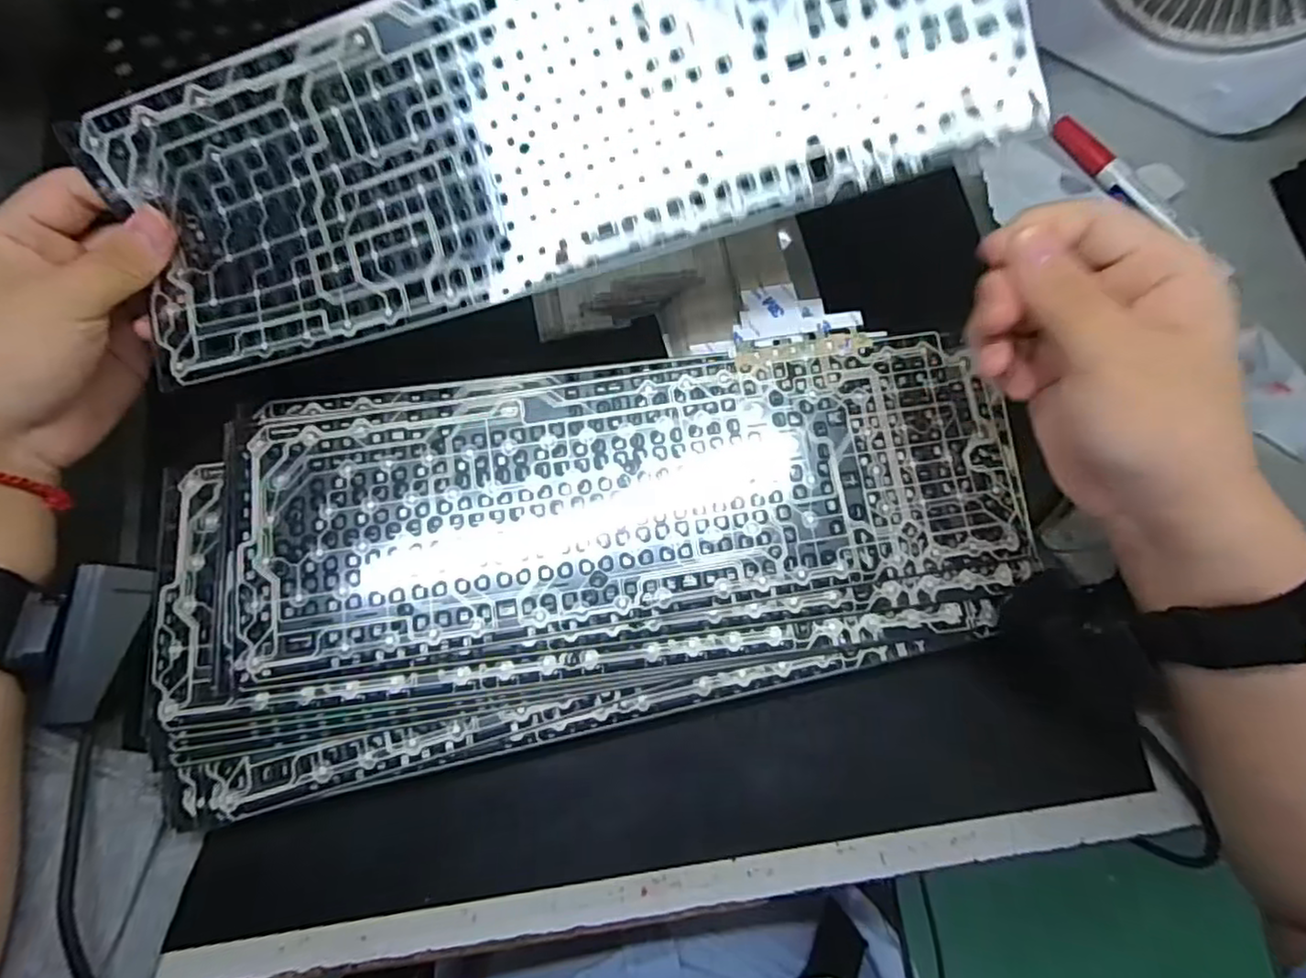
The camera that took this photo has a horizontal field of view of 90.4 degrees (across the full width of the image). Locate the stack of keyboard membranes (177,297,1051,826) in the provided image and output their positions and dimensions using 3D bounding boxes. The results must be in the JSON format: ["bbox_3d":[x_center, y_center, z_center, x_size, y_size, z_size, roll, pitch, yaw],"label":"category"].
[{"bbox_3d":[-0.023,0.020,0.318,0.392,0.035,0.181,-14,76,-6],"label":"stack of keyboard membranes"}]

